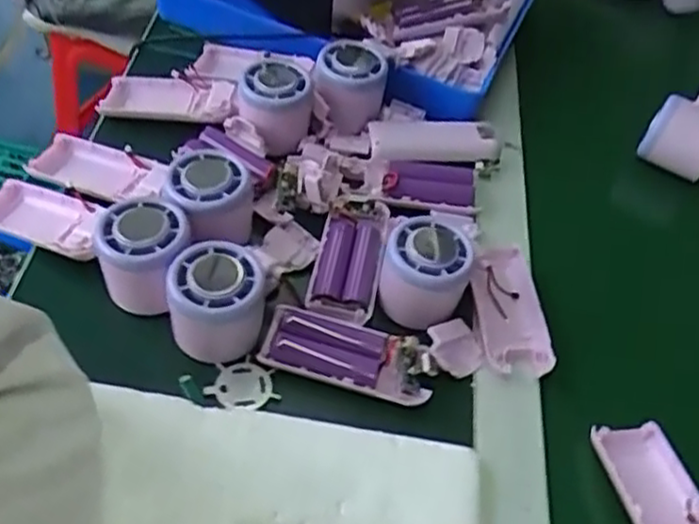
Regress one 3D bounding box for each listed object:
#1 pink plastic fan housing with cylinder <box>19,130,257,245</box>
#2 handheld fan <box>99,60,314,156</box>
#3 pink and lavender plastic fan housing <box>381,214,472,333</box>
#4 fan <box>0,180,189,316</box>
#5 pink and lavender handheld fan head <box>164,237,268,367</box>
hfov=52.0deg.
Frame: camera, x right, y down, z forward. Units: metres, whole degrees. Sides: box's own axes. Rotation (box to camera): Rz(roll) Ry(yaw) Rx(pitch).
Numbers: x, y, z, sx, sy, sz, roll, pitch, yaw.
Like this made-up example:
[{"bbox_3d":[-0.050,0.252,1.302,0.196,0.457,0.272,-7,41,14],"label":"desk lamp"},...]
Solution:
[{"bbox_3d":[-0.144,-0.053,0.489,0.166,0.060,0.069,24,51,14],"label":"pink plastic fan housing with cylinder"},{"bbox_3d":[-0.108,-0.128,0.568,0.163,0.055,0.076,9,47,20],"label":"handheld fan"},{"bbox_3d":[0.048,0.007,0.468,0.056,0.054,0.052,13,51,3],"label":"pink and lavender plastic fan housing"},{"bbox_3d":[-0.172,-0.016,0.470,0.172,0.059,0.053,16,47,30],"label":"fan"},{"bbox_3d":[-0.081,0.025,0.435,0.055,0.056,0.050,-3,52,-10],"label":"pink and lavender handheld fan head"}]

